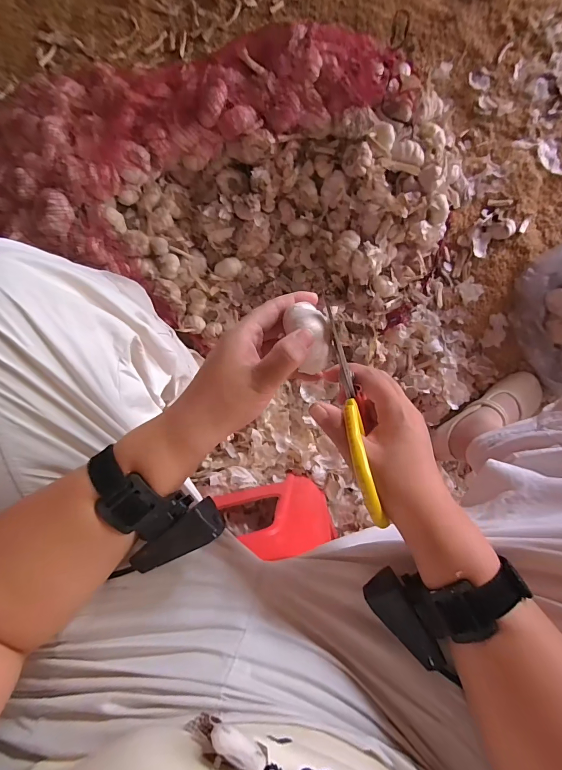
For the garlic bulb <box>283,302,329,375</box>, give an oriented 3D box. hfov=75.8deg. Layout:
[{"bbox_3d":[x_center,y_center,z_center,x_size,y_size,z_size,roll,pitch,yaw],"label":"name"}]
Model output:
[{"bbox_3d":[0.021,-0.035,0.276,0.031,0.029,0.051,-5,89,0],"label":"garlic bulb"}]

